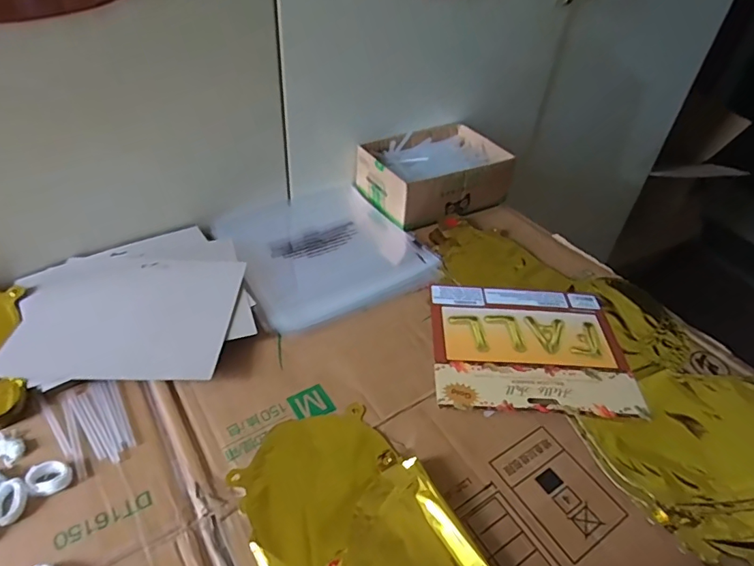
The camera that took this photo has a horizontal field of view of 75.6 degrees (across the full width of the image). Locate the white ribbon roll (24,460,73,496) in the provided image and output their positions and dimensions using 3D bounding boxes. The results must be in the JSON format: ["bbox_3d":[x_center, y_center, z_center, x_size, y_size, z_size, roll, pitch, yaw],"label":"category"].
[{"bbox_3d":[-0.243,0.143,0.360,0.027,0.008,0.025,3,42,-3],"label":"white ribbon roll"}]

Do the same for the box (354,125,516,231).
[{"bbox_3d":[0.080,-0.156,0.680,0.187,0.064,0.132,-18,47,-24],"label":"box"}]

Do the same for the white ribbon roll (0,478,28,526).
[{"bbox_3d":[-0.261,0.154,0.345,0.021,0.008,0.029,-4,43,-10],"label":"white ribbon roll"}]

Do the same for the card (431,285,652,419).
[{"bbox_3d":[0.152,0.060,0.493,0.188,0.006,0.161,4,42,-1],"label":"card"}]

